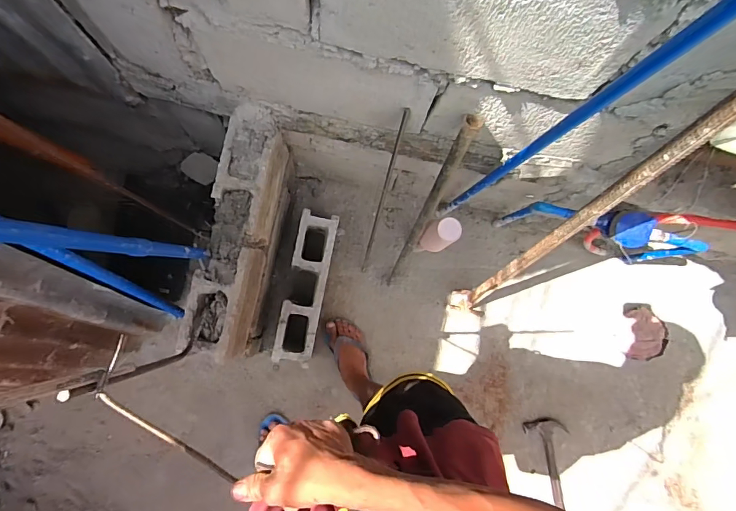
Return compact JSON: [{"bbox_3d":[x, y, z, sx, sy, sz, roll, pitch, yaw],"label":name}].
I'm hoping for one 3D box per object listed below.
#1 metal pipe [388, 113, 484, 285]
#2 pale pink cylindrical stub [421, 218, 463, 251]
[{"bbox_3d":[0.126,-0.077,1.004,0.034,0.625,0.038,12,63,-4],"label":"metal pipe"},{"bbox_3d":[0.170,-0.045,1.031,0.068,0.136,0.062,-27,87,-7],"label":"pale pink cylindrical stub"}]

